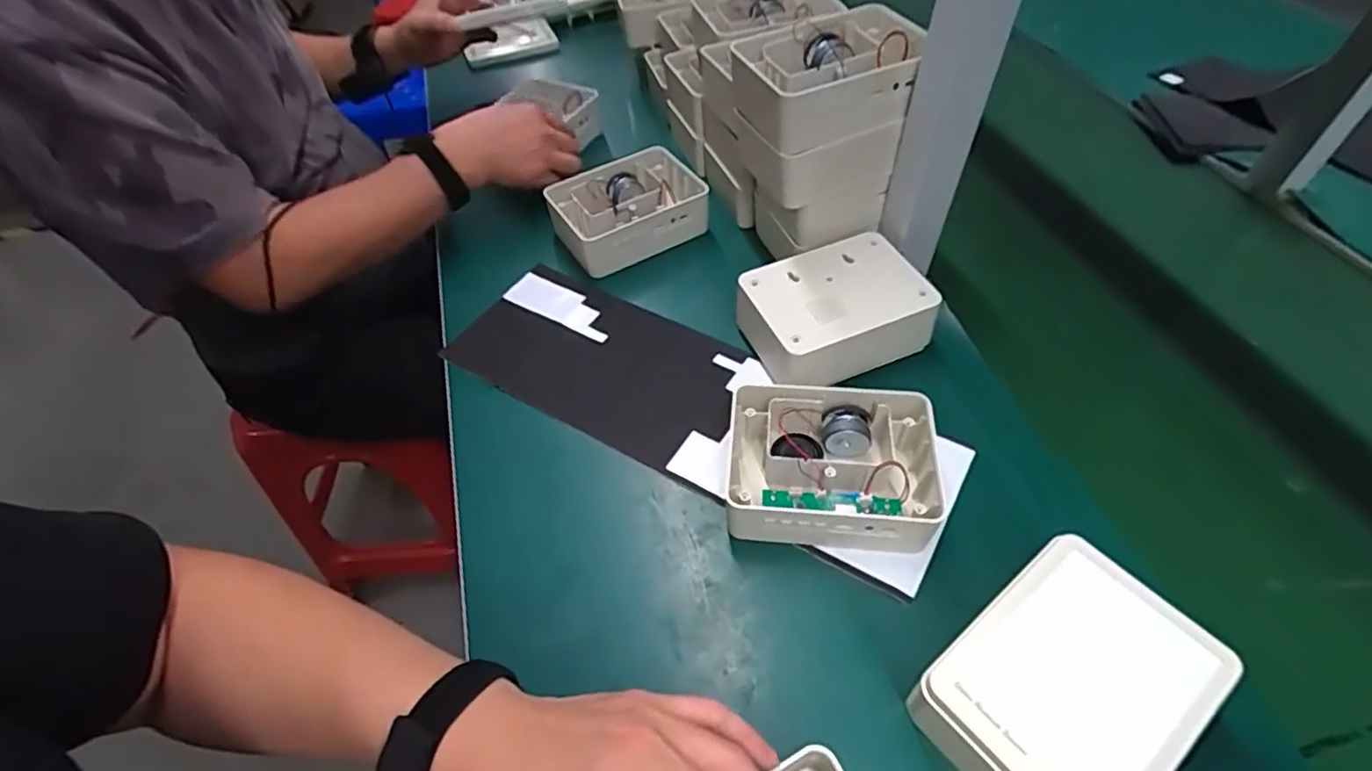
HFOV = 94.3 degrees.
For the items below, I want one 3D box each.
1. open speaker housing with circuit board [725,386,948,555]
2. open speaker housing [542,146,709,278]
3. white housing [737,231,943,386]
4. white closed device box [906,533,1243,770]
[{"bbox_3d":[0.104,0.059,0.458,0.144,0.051,0.104,2,50,5],"label":"open speaker housing with circuit board"},{"bbox_3d":[-0.059,-0.178,0.663,0.154,0.051,0.122,-25,53,-17],"label":"open speaker housing"},{"bbox_3d":[0.120,-0.058,0.542,0.154,0.064,0.107,-20,52,-13],"label":"white housing"},{"bbox_3d":[0.205,0.173,0.355,0.150,0.064,0.102,-33,56,-22],"label":"white closed device box"}]

